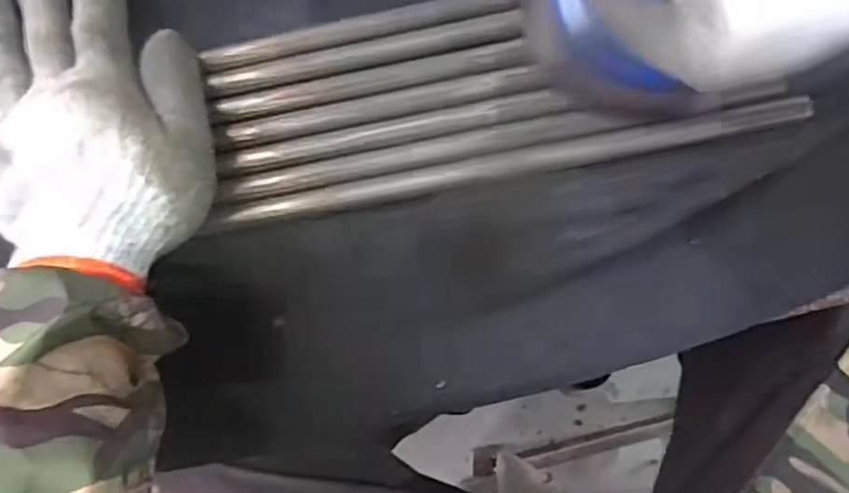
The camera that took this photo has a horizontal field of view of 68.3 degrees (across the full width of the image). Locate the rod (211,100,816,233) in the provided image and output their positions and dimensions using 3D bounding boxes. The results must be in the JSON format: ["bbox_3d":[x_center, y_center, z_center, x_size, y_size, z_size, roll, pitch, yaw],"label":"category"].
[{"bbox_3d":[0.040,-0.042,0.317,0.291,0.015,0.012,-11,85,3],"label":"rod"}]

